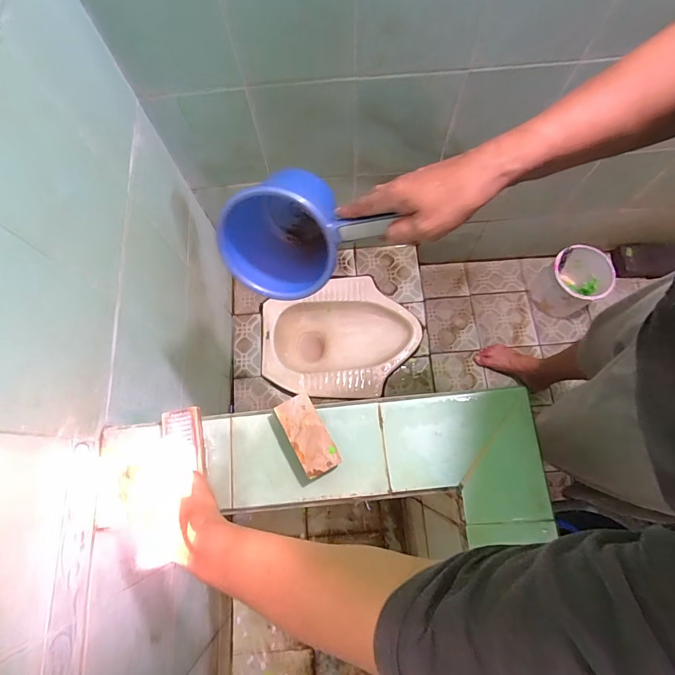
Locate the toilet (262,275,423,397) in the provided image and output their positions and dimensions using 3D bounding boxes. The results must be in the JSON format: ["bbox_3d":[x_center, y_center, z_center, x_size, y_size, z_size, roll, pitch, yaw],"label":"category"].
[{"bbox_3d":[0.011,0.019,1.251,0.464,0.184,0.358,-5,72,0],"label":"toilet"}]

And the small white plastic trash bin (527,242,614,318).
[{"bbox_3d":[0.771,-0.183,1.299,0.196,0.189,0.189,0,72,1],"label":"small white plastic trash bin"}]

